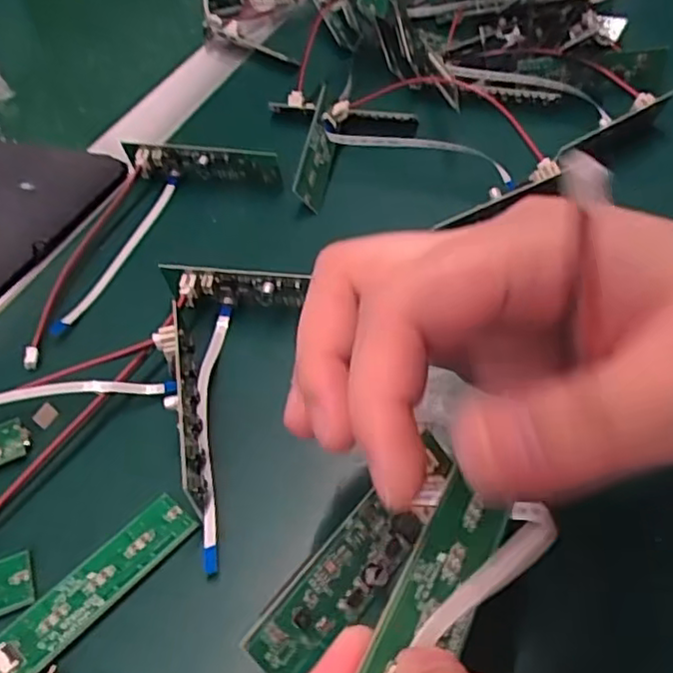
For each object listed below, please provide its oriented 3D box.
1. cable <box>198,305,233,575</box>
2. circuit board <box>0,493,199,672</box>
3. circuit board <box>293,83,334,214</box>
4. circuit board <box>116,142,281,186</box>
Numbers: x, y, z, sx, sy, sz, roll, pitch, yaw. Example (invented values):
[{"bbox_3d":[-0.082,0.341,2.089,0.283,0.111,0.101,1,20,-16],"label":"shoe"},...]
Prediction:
[{"bbox_3d":[-0.044,0.028,0.234,0.009,0.009,0.113,-6,45,0],"label":"cable"},{"bbox_3d":[-0.076,0.076,0.188,0.018,0.009,0.082,30,55,31],"label":"circuit board"},{"bbox_3d":[-0.008,-0.098,0.342,0.006,0.018,0.083,-21,44,38],"label":"circuit board"},{"bbox_3d":[-0.069,-0.086,0.338,0.082,0.022,0.008,7,46,12],"label":"circuit board"}]

